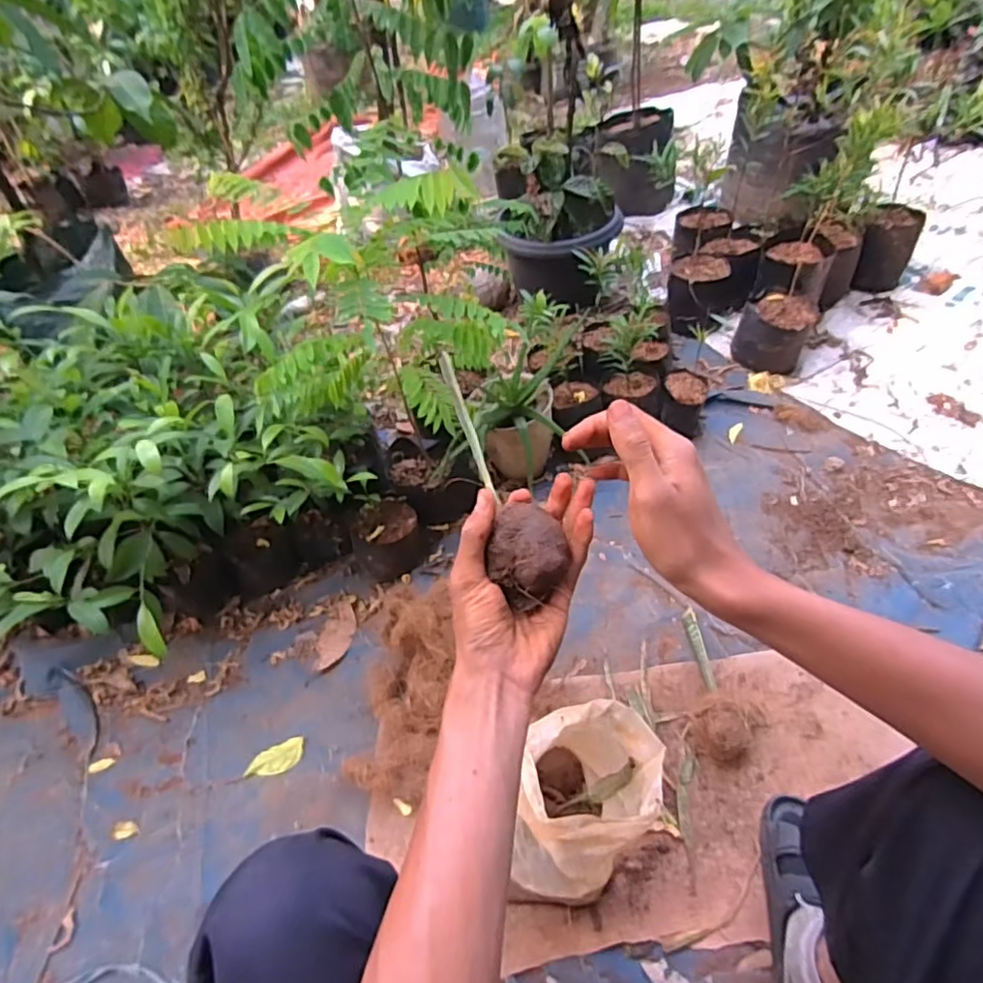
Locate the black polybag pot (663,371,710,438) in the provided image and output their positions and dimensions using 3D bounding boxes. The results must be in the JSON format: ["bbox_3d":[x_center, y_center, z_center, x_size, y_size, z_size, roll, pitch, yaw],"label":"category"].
[{"bbox_3d":[0.420,-0.183,1.327,0.094,0.139,0.094,-6,48,6],"label":"black polybag pot"}]

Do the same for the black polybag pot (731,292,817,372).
[{"bbox_3d":[0.682,-0.379,1.468,0.170,0.141,0.147,14,53,23],"label":"black polybag pot"}]

